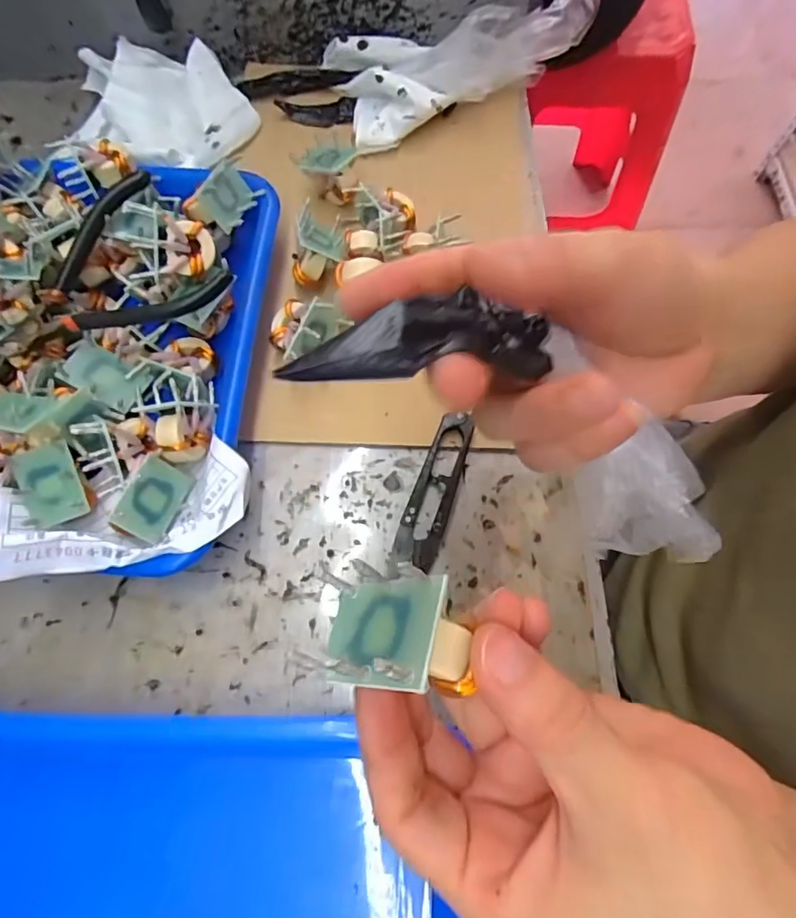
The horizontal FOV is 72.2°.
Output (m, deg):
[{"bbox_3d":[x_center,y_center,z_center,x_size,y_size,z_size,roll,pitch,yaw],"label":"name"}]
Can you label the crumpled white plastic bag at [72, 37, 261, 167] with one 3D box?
[{"bbox_3d":[-0.168,-0.242,0.377,0.123,0.038,0.102,34,73,11],"label":"crumpled white plastic bag"}]

